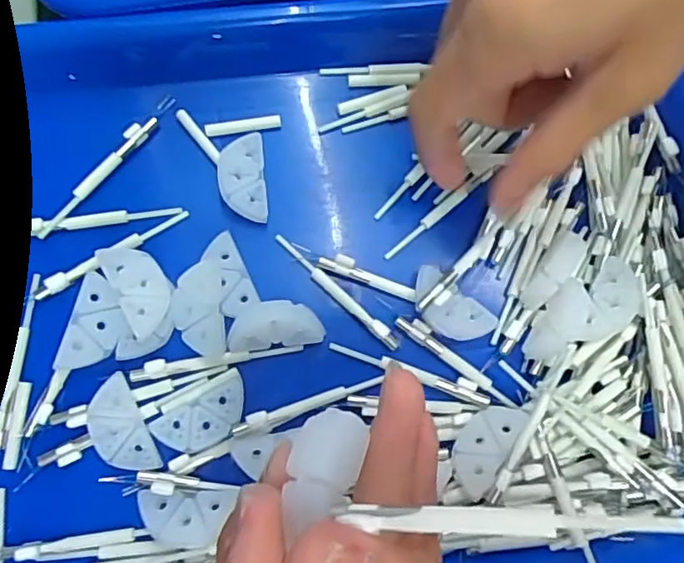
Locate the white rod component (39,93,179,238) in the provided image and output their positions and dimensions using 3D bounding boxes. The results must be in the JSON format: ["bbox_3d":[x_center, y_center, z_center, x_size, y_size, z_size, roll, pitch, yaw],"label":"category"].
[{"bbox_3d":[-0.101,-0.051,0.251,0.008,0.006,0.081,37,79,4],"label":"white rod component"}]

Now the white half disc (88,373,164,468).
[{"bbox_3d":[-0.087,0.058,0.226,0.020,0.006,0.038,-24,90,-17],"label":"white half disc"}]

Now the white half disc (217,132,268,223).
[{"bbox_3d":[-0.043,-0.045,0.253,0.019,0.009,0.038,-4,79,-5],"label":"white half disc"}]

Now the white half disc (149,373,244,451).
[{"bbox_3d":[-0.055,0.055,0.231,0.038,0.004,0.019,-28,82,-9],"label":"white half disc"}]

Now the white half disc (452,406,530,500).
[{"bbox_3d":[0.056,0.065,0.232,0.021,0.005,0.037,27,74,24],"label":"white half disc"}]

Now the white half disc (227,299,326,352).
[{"bbox_3d":[-0.027,0.018,0.238,0.038,0.014,0.017,-5,80,-5],"label":"white half disc"}]

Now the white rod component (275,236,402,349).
[{"bbox_3d":[-0.003,0.004,0.248,0.069,0.004,0.006,42,79,5],"label":"white rod component"}]

